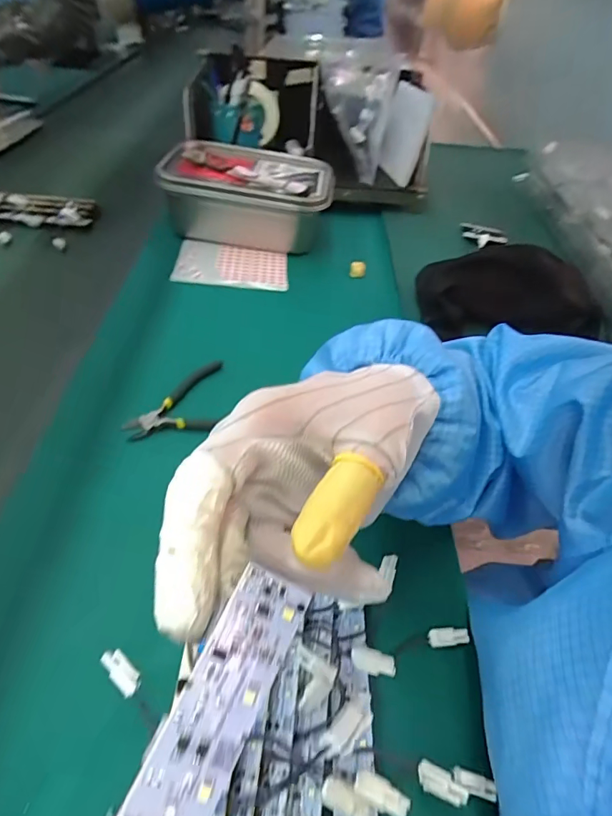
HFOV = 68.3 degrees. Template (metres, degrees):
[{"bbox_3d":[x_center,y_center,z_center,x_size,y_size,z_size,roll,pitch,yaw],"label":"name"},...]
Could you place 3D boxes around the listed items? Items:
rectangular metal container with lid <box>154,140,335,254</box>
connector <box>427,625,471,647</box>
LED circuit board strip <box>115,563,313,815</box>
[{"bbox_3d":[-0.083,-0.317,0.677,0.233,0.093,0.157,7,47,1],"label":"rectangular metal container with lid"},{"bbox_3d":[0.100,0.159,0.316,0.028,0.005,0.013,-8,48,5],"label":"connector"},{"bbox_3d":[-0.048,0.125,0.104,0.024,0.004,0.176,36,68,-19],"label":"LED circuit board strip"}]

